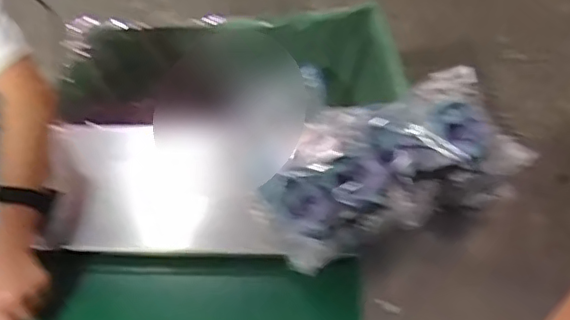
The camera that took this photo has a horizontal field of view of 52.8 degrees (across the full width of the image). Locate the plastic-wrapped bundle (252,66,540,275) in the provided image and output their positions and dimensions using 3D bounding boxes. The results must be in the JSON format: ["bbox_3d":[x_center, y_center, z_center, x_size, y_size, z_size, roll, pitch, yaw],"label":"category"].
[{"bbox_3d":[0.148,0.000,0.777,0.377,0.128,0.178,-21,53,-10],"label":"plastic-wrapped bundle"}]

